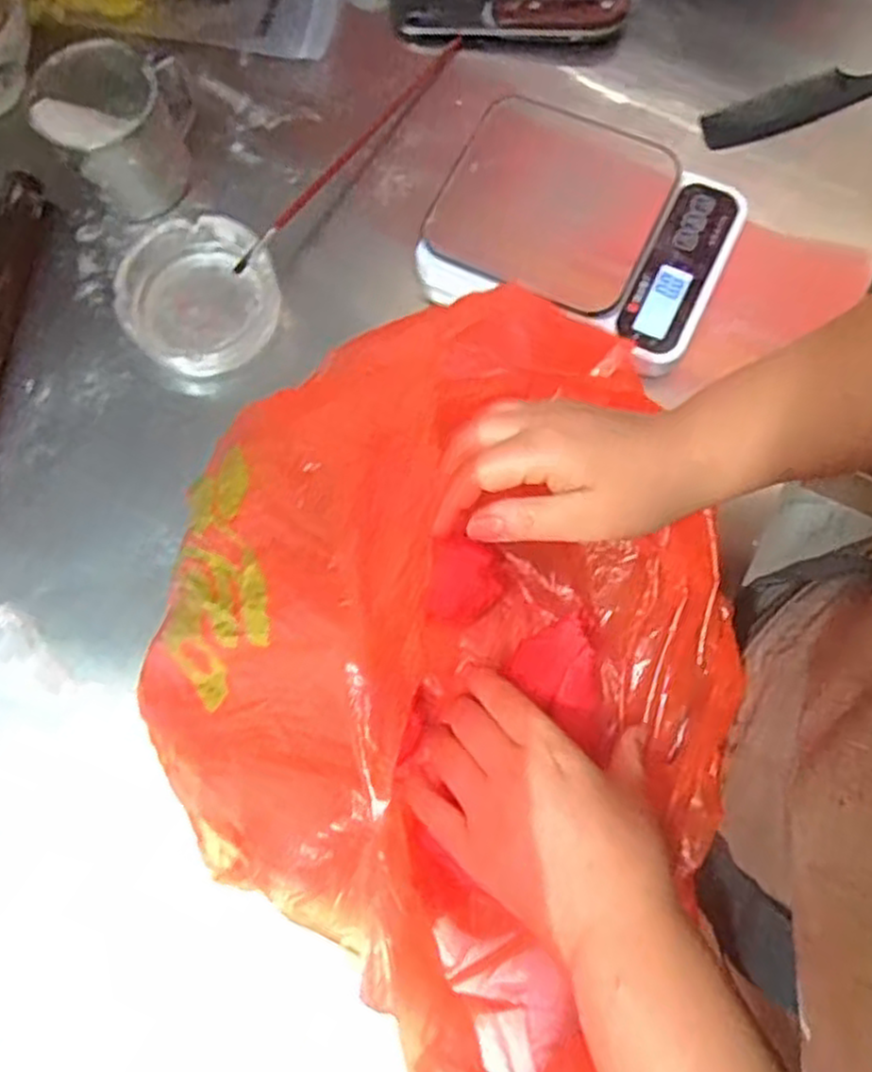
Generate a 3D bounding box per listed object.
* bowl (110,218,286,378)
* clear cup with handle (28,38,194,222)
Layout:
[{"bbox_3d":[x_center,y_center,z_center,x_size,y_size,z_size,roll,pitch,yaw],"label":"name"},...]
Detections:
[{"bbox_3d":[-0.161,-0.161,0.492,0.104,0.033,0.100,0,75,2],"label":"bowl"},{"bbox_3d":[-0.212,-0.279,0.495,0.086,0.075,0.087,0,75,2],"label":"clear cup with handle"}]

